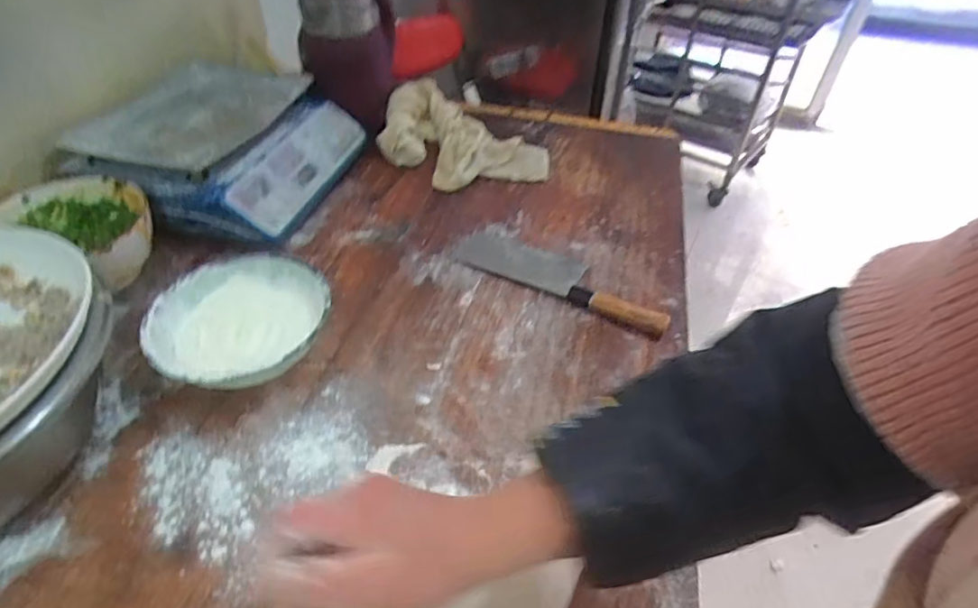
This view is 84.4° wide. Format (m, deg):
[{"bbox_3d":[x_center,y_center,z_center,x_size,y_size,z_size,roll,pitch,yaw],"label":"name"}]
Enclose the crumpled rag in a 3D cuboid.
[{"bbox_3d":[-0.047,-0.271,0.880,0.264,0.081,0.183,30,49,25],"label":"crumpled rag"}]

